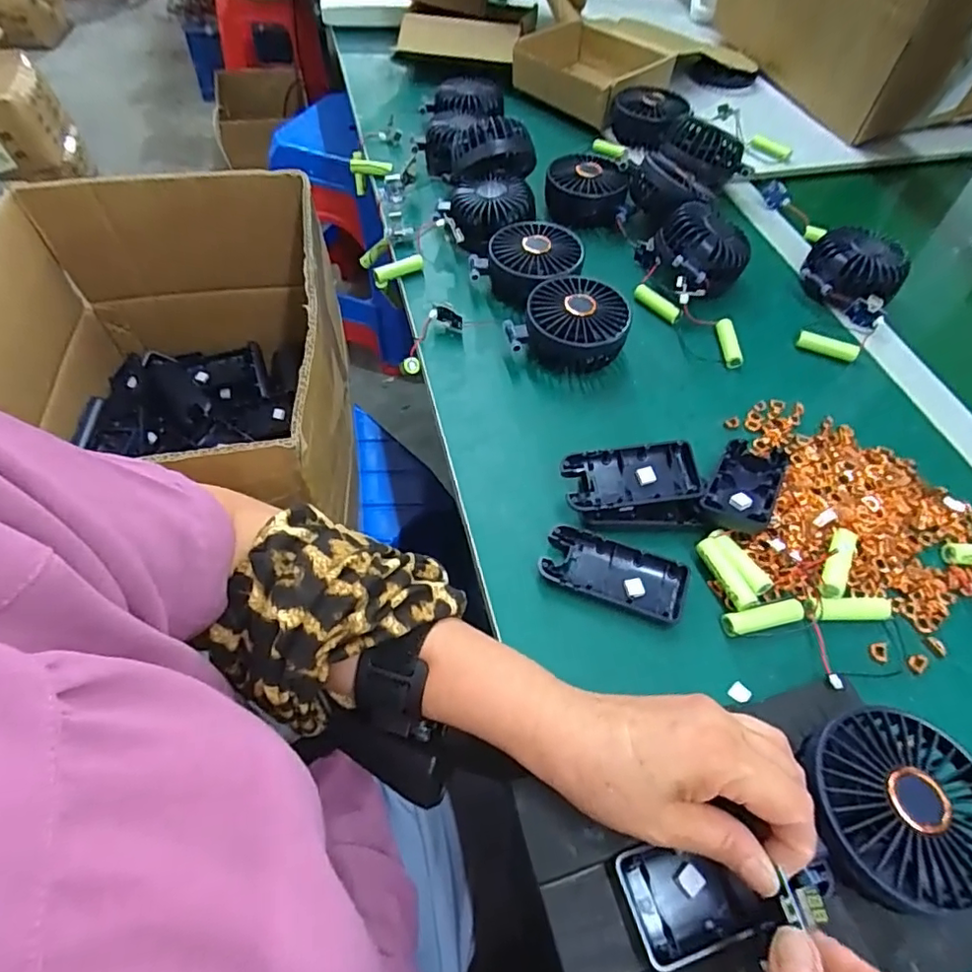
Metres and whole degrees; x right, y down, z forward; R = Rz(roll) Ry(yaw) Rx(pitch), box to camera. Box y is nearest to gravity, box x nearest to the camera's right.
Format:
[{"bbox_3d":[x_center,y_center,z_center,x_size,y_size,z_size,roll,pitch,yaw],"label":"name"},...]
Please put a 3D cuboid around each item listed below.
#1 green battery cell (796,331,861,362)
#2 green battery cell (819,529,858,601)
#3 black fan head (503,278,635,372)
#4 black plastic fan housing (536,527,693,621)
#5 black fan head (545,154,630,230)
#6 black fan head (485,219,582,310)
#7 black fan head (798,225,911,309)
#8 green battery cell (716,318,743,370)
[{"bbox_3d":[0.308,-0.126,0.514,0.051,0.017,0.016,21,58,13],"label":"green battery cell"},{"bbox_3d":[0.234,0.049,0.378,0.018,0.016,0.056,26,59,16],"label":"green battery cell"},{"bbox_3d":[0.071,-0.138,0.489,0.099,0.048,0.079,15,57,9],"label":"black fan head"},{"bbox_3d":[0.085,0.059,0.379,0.094,0.014,0.043,18,58,11],"label":"black plastic fan housing"},{"bbox_3d":[0.107,-0.315,0.609,0.084,0.046,0.075,9,56,5],"label":"black fan head"},{"bbox_3d":[0.045,-0.206,0.532,0.086,0.040,0.083,4,56,2],"label":"black fan head"},{"bbox_3d":[0.351,-0.206,0.541,0.084,0.042,0.096,30,61,18],"label":"black fan head"},{"bbox_3d":[0.217,-0.128,0.508,0.017,0.011,0.056,2,56,0],"label":"green battery cell"}]

